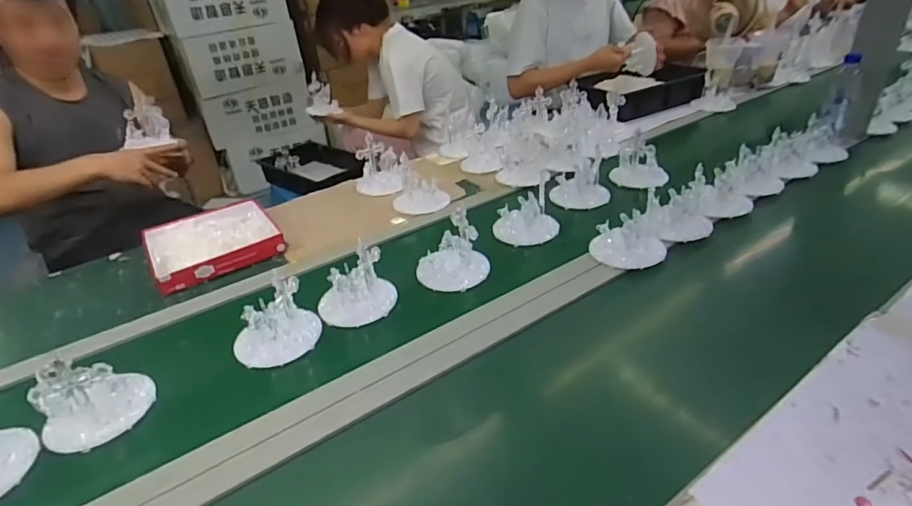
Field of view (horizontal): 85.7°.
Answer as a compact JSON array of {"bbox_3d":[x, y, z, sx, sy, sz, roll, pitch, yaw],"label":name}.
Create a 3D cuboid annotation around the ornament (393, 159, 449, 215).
[{"bbox_3d":[-0.083,-0.163,1.118,0.128,0.111,0.098,-7,31,-2],"label":"ornament"}]

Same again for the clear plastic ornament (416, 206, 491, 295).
[{"bbox_3d":[-0.008,-0.008,0.872,0.123,0.118,0.104,-4,31,3],"label":"clear plastic ornament"}]

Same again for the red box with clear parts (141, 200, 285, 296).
[{"bbox_3d":[-0.508,-0.032,1.030,0.239,0.045,0.260,-24,36,-27],"label":"red box with clear parts"}]

